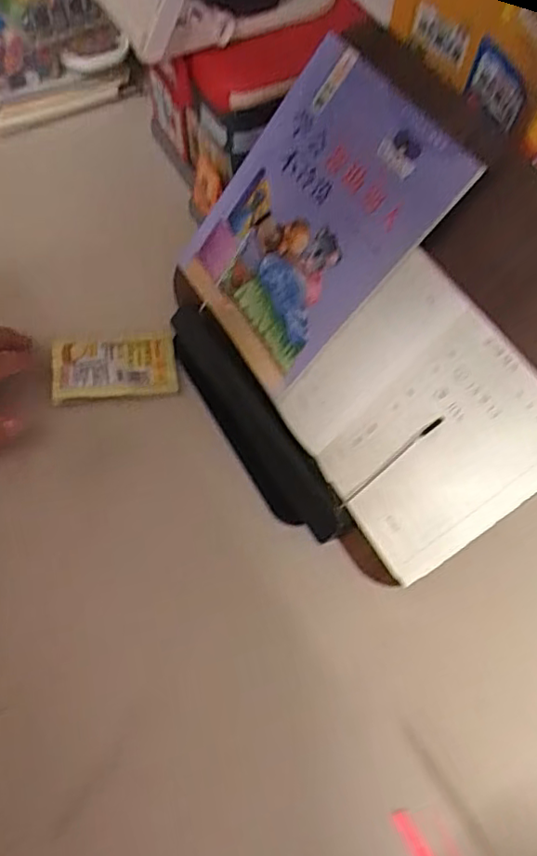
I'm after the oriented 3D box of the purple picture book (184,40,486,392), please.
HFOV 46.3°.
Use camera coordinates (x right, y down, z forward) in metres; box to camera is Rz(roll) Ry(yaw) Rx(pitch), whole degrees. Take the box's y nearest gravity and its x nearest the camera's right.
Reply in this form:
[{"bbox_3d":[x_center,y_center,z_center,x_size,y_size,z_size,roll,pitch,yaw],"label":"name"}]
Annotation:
[{"bbox_3d":[0.025,-0.136,0.418,0.009,0.187,0.148,1,46,-53],"label":"purple picture book"}]

